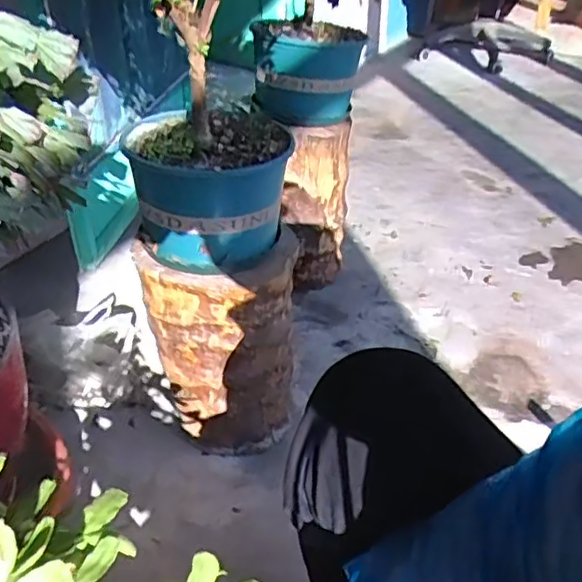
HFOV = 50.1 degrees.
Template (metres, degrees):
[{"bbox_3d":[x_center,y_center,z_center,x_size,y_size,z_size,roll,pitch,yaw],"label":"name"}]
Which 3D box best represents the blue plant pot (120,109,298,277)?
[{"bbox_3d":[-0.101,-0.134,0.784,0.182,0.136,0.184,0,34,0],"label":"blue plant pot"}]

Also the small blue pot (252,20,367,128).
[{"bbox_3d":[0.023,-0.376,1.079,0.149,0.146,0.153,23,41,25],"label":"small blue pot"}]

